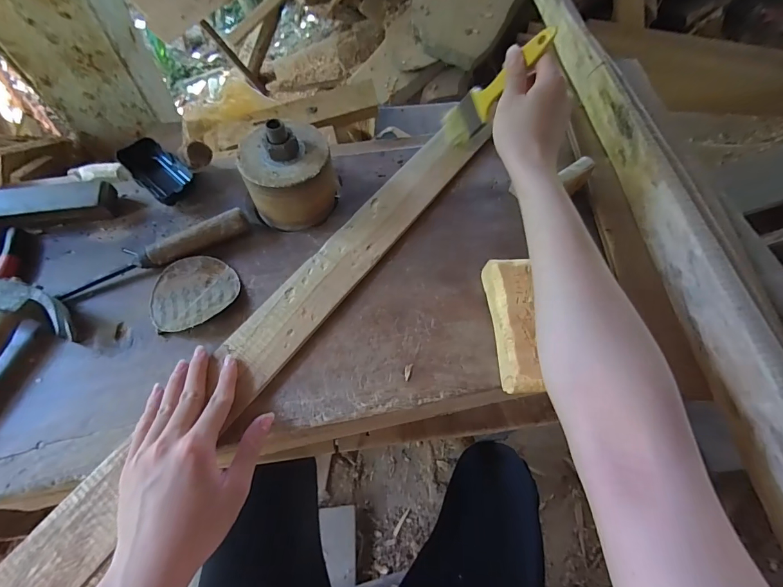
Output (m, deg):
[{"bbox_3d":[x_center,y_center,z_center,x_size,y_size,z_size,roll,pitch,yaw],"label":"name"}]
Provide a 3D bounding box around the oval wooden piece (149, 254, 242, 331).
[{"bbox_3d":[-0.215,-0.001,0.404,0.084,0.012,0.090,36,66,14],"label":"oval wooden piece"}]

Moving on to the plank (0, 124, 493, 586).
[{"bbox_3d":[-0.126,0.048,0.378,0.071,0.015,0.711,35,68,14],"label":"plank"}]

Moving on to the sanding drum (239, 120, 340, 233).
[{"bbox_3d":[-0.116,-0.142,0.427,0.103,0.087,0.092,-10,64,-9],"label":"sanding drum"}]

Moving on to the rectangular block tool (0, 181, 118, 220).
[{"bbox_3d":[-0.419,-0.105,0.428,0.183,0.024,0.035,-6,63,-7],"label":"rectangular block tool"}]

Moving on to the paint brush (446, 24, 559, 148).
[{"bbox_3d":[0.117,-0.231,0.434,0.010,0.168,0.045,-22,90,-30],"label":"paint brush"}]

